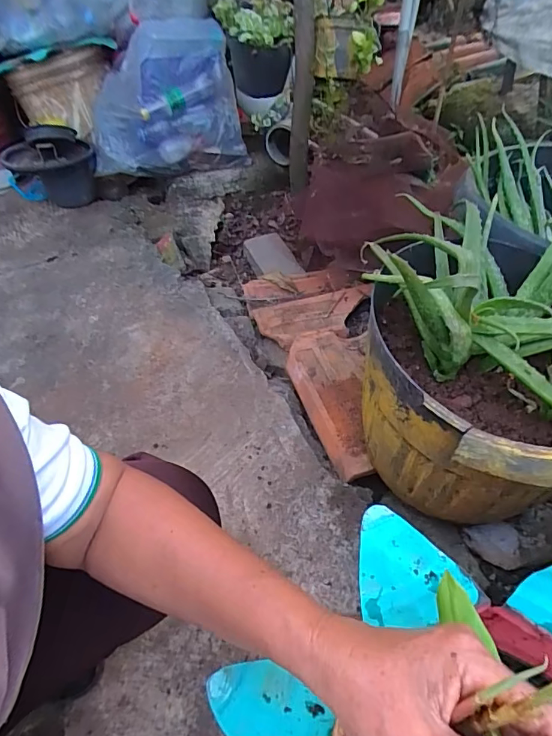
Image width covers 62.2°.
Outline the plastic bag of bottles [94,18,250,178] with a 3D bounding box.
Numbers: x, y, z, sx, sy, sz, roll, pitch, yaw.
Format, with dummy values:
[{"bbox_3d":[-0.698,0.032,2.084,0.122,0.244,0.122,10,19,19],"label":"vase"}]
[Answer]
[{"bbox_3d":[-0.324,-0.746,1.299,0.414,0.352,0.218,-21,51,-14],"label":"plastic bag of bottles"}]

